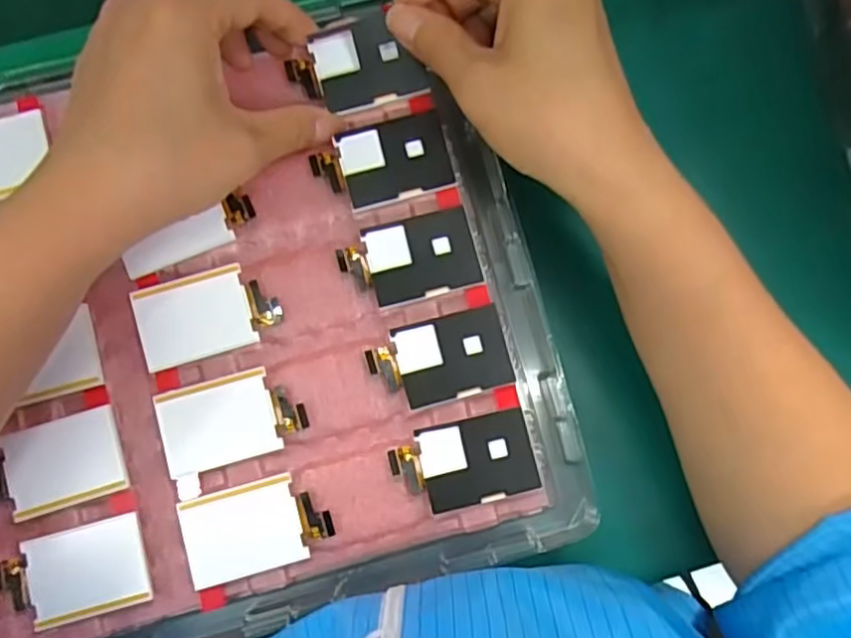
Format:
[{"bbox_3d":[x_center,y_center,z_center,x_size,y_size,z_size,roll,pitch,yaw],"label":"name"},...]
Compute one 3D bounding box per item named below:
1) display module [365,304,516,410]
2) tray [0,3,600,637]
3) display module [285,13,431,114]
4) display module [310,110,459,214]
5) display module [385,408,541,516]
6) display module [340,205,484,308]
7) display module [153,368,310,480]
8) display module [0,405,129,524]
[{"bbox_3d":[0.006,0.017,0.274,0.056,0.004,0.034,-14,84,-4],"label":"display module"},{"bbox_3d":[-0.120,0.014,0.277,0.337,0.025,0.244,-14,84,-4],"label":"tray"},{"bbox_3d":[-0.030,-0.109,0.283,0.054,0.010,0.034,-15,101,5],"label":"display module"},{"bbox_3d":[-0.018,-0.067,0.282,0.056,0.004,0.035,-16,84,-4],"label":"display module"},{"bbox_3d":[0.016,0.059,0.270,0.057,0.005,0.034,-11,84,-4],"label":"display module"},{"bbox_3d":[-0.006,-0.025,0.279,0.056,0.004,0.035,-14,84,-4],"label":"display module"},{"bbox_3d":[-0.079,0.041,0.271,0.057,0.004,0.034,-16,84,-4],"label":"display module"},{"bbox_3d":[-0.149,0.059,0.265,0.052,0.006,0.035,-16,84,-4],"label":"display module"}]

